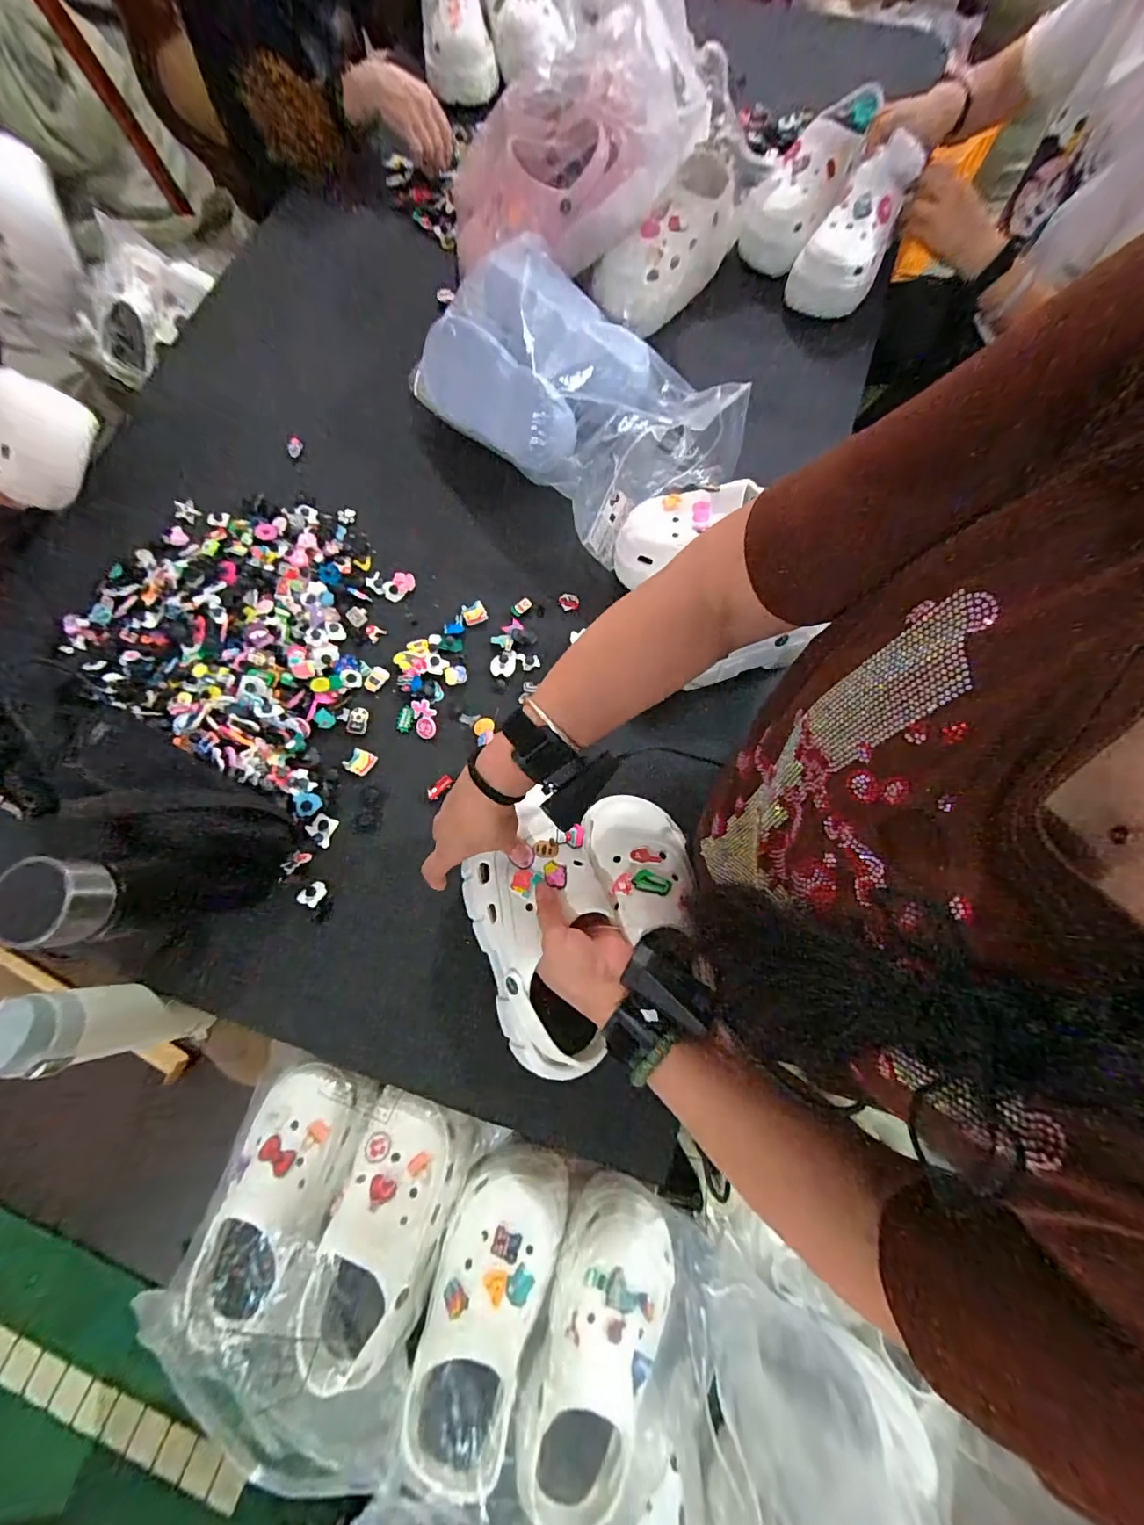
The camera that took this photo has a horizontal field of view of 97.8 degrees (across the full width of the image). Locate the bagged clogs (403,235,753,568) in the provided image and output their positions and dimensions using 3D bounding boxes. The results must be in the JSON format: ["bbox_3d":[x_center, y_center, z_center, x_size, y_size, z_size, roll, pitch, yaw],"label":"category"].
[{"bbox_3d":[0.000,-0.481,0.653,0.382,0.122,0.263,42,78,10],"label":"bagged clogs"}]

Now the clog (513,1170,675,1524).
[{"bbox_3d":[0.025,0.540,0.459,0.117,0.074,0.233,24,76,6],"label":"clog"}]

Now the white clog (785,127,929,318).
[{"bbox_3d":[0.417,-0.768,0.726,0.099,0.075,0.226,37,108,9],"label":"white clog"}]

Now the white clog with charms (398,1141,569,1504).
[{"bbox_3d":[-0.081,0.506,0.478,0.107,0.077,0.233,20,57,5],"label":"white clog with charms"}]

